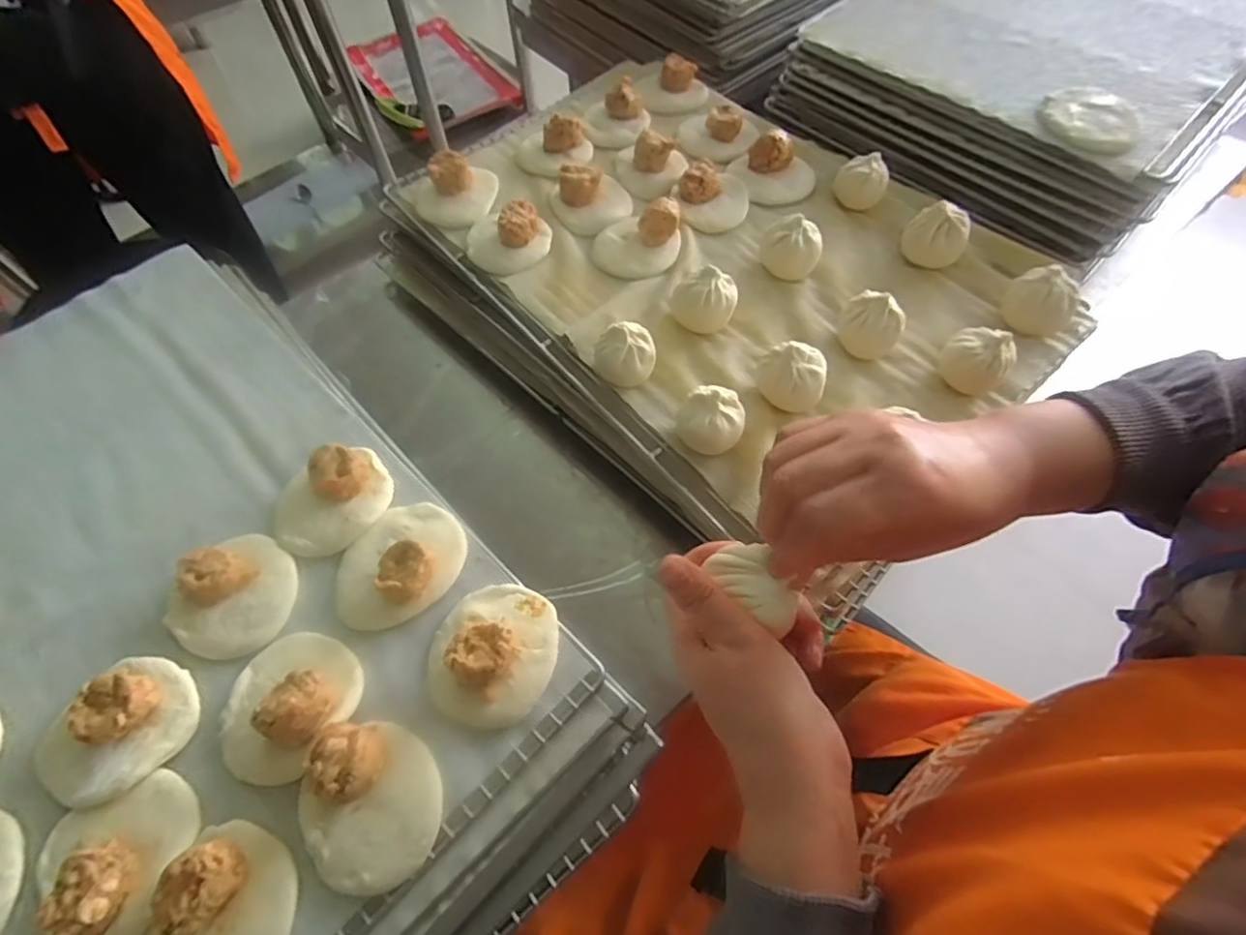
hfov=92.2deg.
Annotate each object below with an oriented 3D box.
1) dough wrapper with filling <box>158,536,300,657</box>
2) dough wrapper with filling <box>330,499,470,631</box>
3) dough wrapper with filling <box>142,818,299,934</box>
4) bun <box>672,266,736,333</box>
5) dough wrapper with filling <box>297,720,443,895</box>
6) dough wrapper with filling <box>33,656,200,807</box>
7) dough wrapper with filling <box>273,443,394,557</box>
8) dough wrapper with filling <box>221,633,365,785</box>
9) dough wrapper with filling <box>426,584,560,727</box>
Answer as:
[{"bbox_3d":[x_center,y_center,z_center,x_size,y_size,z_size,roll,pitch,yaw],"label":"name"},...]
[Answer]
[{"bbox_3d":[-0.266,0.086,0.406,0.076,0.021,0.080,0,60,1],"label":"dough wrapper with filling"},{"bbox_3d":[-0.158,0.063,0.414,0.076,0.030,0.095,36,67,20],"label":"dough wrapper with filling"},{"bbox_3d":[-0.215,0.239,0.308,0.071,0.031,0.088,17,62,11],"label":"dough wrapper with filling"},{"bbox_3d":[0.070,-0.144,0.520,0.048,0.047,0.051,-37,66,-18],"label":"bun"},{"bbox_3d":[-0.146,0.189,0.339,0.075,0.030,0.084,-8,60,-4],"label":"dough wrapper with filling"},{"bbox_3d":[-0.309,0.158,0.361,0.072,0.029,0.084,29,65,16],"label":"dough wrapper with filling"},{"bbox_3d":[-0.213,0.023,0.437,0.086,0.027,0.065,-39,67,-19],"label":"dough wrapper with filling"},{"bbox_3d":[-0.210,0.143,0.366,0.077,0.034,0.085,25,64,15],"label":"dough wrapper with filling"},{"bbox_3d":[-0.084,0.114,0.381,0.078,0.030,0.087,17,62,10],"label":"dough wrapper with filling"}]

